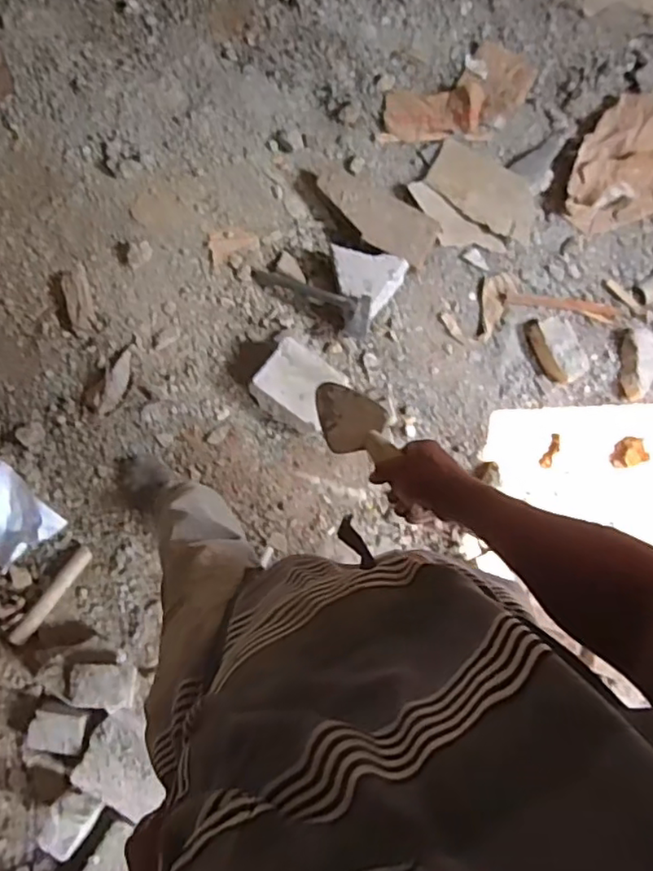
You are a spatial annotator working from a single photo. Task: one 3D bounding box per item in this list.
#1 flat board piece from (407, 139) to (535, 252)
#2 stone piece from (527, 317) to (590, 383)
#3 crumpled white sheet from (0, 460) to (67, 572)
[{"bbox_3d":[0.325,-0.505,1.337,0.256,0.028,0.208,31,85,-2],"label":"flat board piece"},{"bbox_3d":[0.497,-0.188,1.310,0.110,0.044,0.150,-23,89,-5],"label":"stone piece"},{"bbox_3d":[-0.650,0.170,1.252,0.152,0.039,0.171,-44,91,-5],"label":"crumpled white sheet"}]

